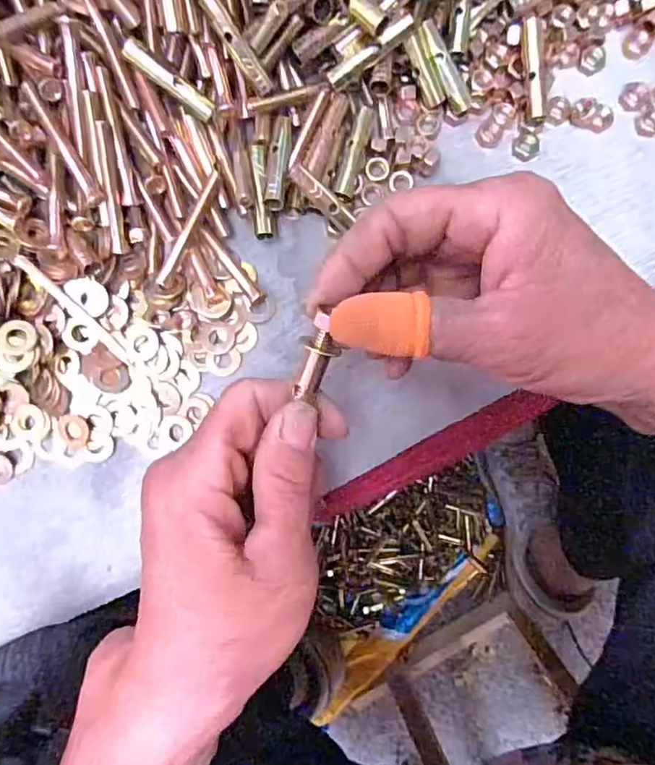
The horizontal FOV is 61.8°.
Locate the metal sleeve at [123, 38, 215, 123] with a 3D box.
[{"bbox_3d":[-0.070,-0.134,0.243,0.043,0.005,0.010,34,89,-24],"label":"metal sleeve"}]

